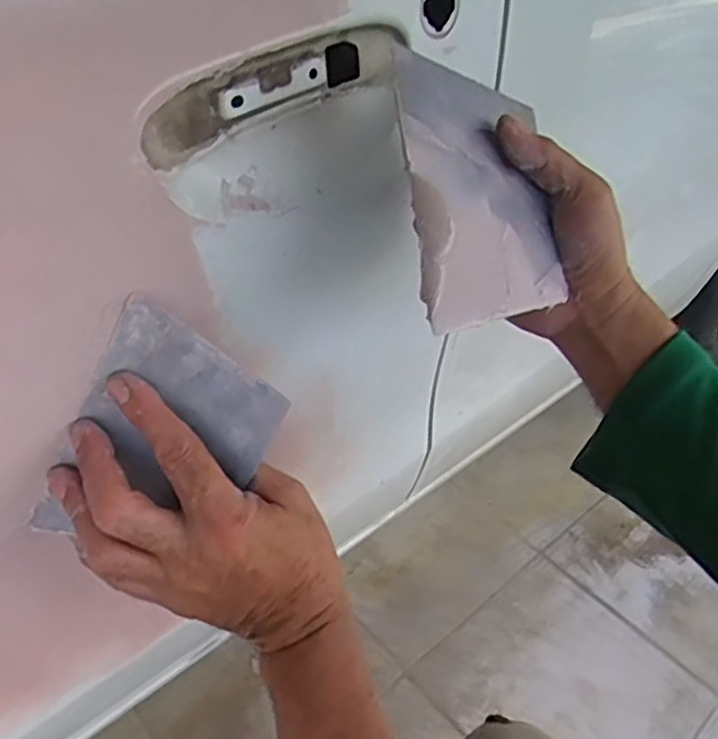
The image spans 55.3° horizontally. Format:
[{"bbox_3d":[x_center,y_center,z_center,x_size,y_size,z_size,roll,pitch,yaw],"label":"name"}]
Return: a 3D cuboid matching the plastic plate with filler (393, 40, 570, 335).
[{"bbox_3d":[0.065,-0.090,0.355,0.094,0.010,0.140,2,78,-35],"label":"plastic plate with filler"}]

